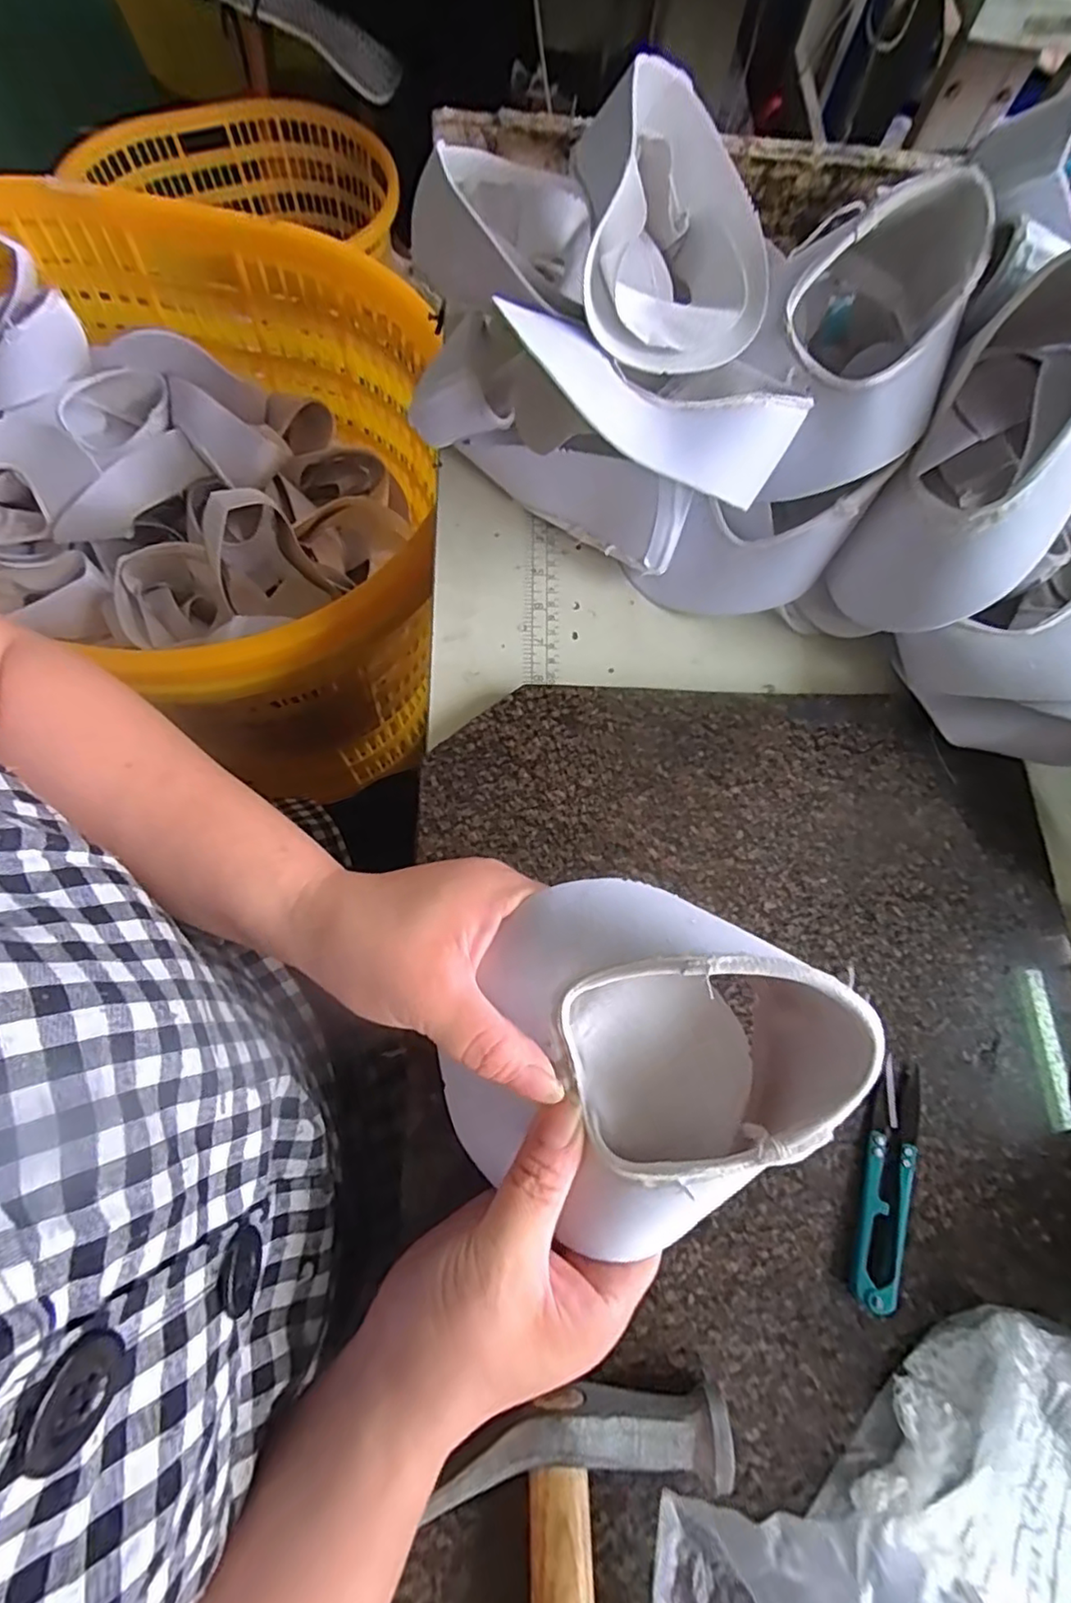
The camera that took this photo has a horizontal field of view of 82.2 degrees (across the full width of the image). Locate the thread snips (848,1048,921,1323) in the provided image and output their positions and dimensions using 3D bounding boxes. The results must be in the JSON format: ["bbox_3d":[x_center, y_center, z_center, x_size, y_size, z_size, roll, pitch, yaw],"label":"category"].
[{"bbox_3d":[0.162,0.172,0.281,0.022,0.010,0.101,18,73,1],"label":"thread snips"}]

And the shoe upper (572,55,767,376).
[{"bbox_3d":[0.075,-0.300,0.327,0.103,0.072,0.156,0,73,-4],"label":"shoe upper"}]

